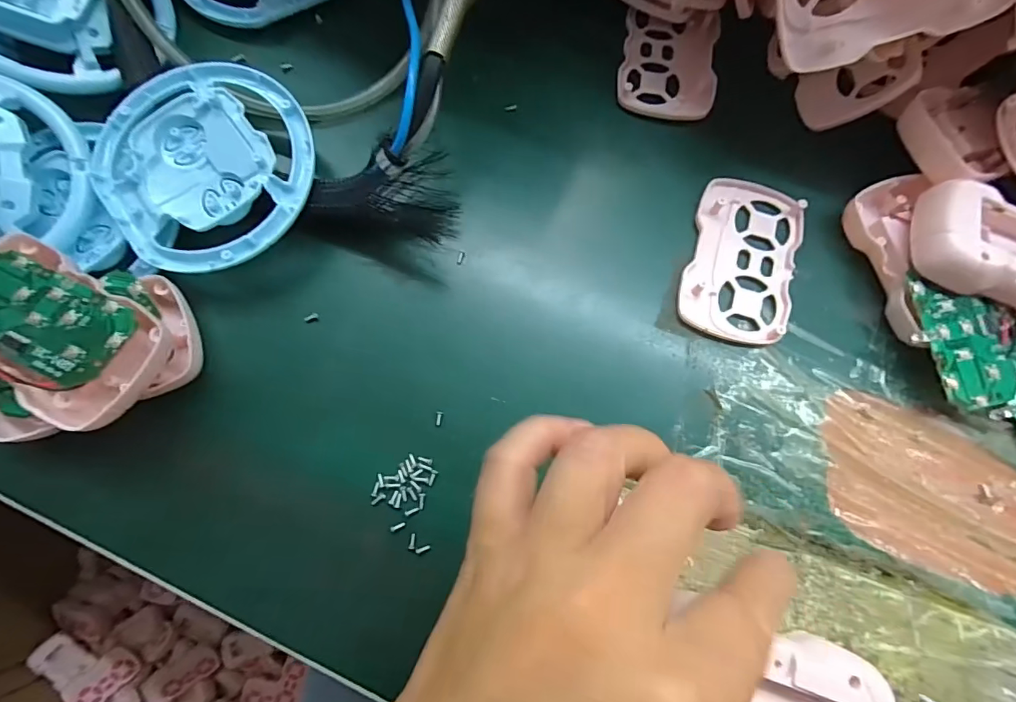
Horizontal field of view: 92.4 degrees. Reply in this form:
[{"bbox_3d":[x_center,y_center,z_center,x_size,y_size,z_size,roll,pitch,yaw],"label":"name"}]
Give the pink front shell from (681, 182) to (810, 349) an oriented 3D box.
[{"bbox_3d":[0.122,-0.048,0.254,0.055,0.004,0.088,17,77,2],"label":"pink front shell"}]

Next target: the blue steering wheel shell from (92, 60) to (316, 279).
[{"bbox_3d":[-0.147,-0.091,0.243,0.100,0.027,0.105,0,77,-1],"label":"blue steering wheel shell"}]

